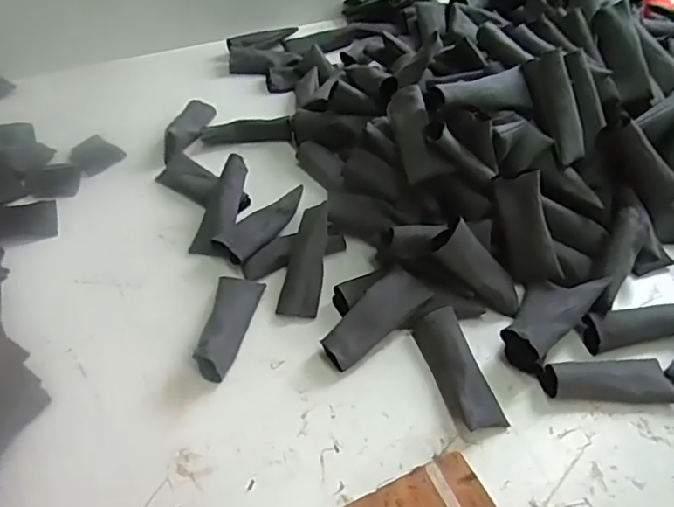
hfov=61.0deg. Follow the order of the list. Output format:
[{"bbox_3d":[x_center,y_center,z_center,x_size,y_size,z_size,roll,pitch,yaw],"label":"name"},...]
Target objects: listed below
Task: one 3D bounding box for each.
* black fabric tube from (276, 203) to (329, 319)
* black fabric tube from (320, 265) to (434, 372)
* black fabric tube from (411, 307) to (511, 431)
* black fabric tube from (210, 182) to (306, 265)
[{"bbox_3d":[-0.027,0.005,0.519,0.033,0.015,0.104,10,74,5],"label":"black fabric tube"},{"bbox_3d":[0.031,0.052,0.476,0.100,0.016,0.035,-40,60,-18],"label":"black fabric tube"},{"bbox_3d":[0.099,0.093,0.465,0.039,0.025,0.101,-11,49,-14],"label":"black fabric tube"},{"bbox_3d":[-0.069,-0.025,0.557,0.034,0.033,0.101,34,54,25],"label":"black fabric tube"}]

